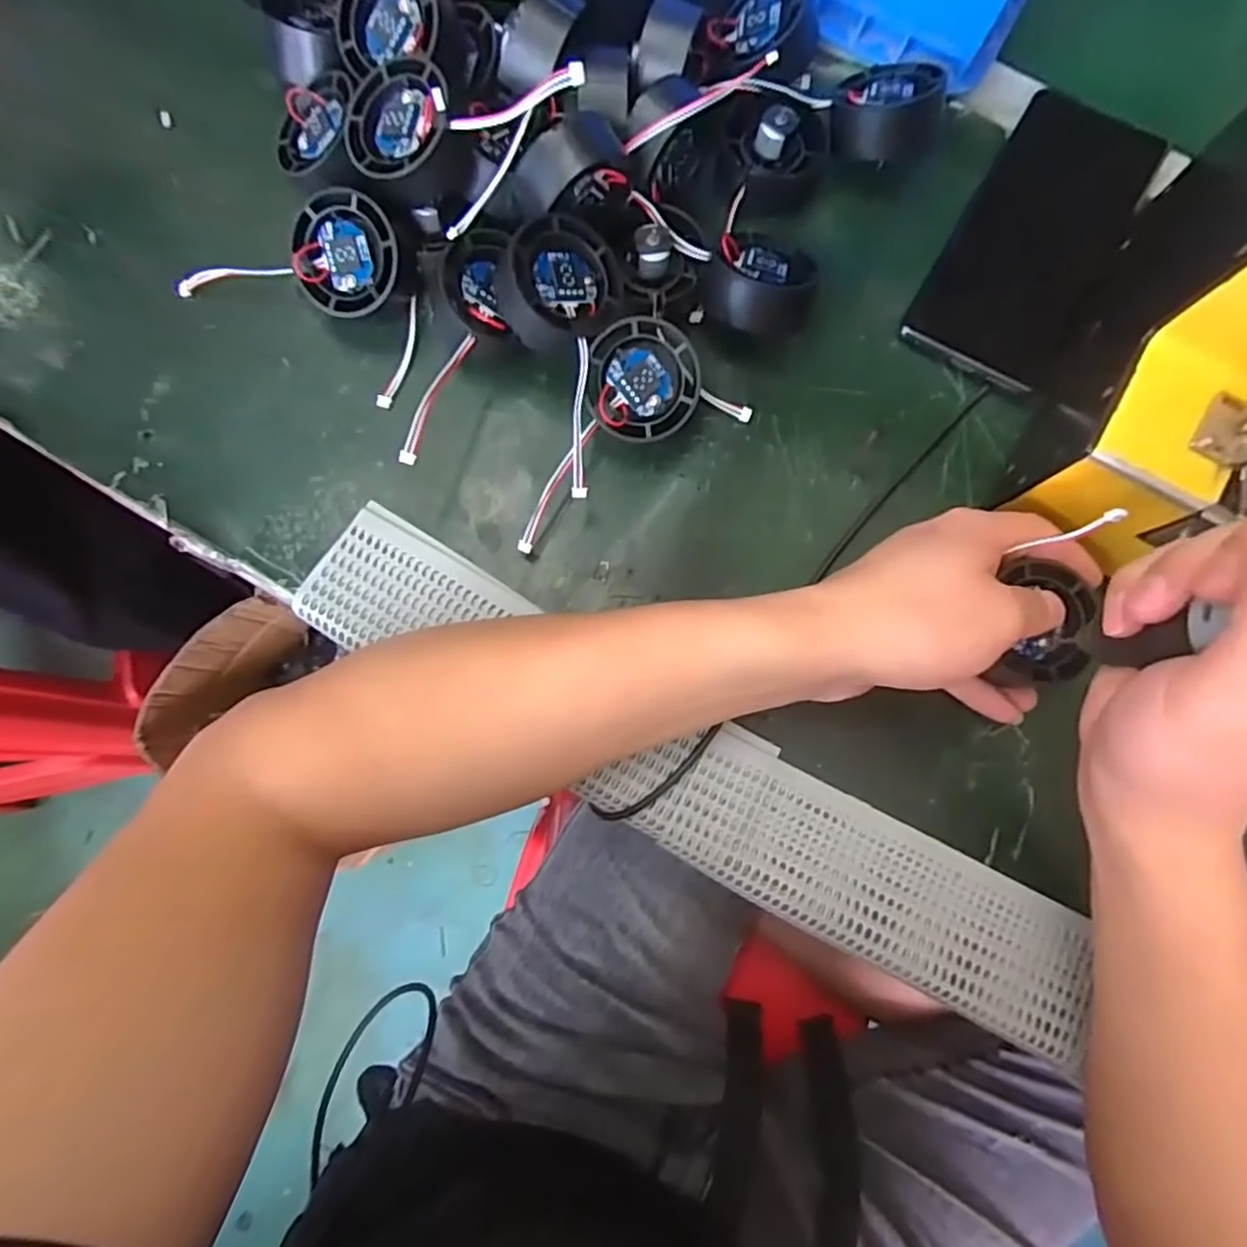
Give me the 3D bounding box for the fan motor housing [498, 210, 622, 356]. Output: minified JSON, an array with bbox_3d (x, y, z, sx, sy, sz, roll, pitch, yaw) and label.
[{"bbox_3d":[-0.030,-0.152,0.305,0.048,0.020,0.055,40,72,-20],"label":"fan motor housing"}]

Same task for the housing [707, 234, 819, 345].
[{"bbox_3d":[0.066,-0.162,0.329,0.048,0.036,0.049,0,80,-1],"label":"housing"}]

